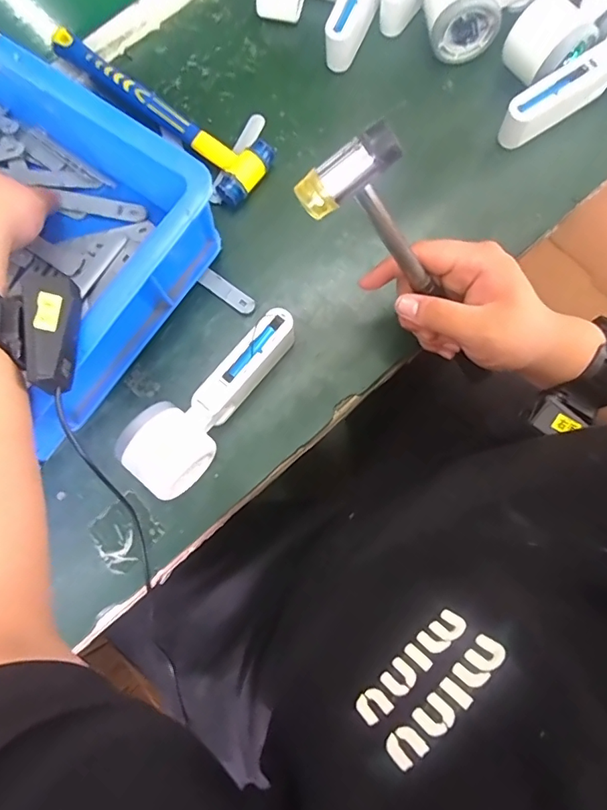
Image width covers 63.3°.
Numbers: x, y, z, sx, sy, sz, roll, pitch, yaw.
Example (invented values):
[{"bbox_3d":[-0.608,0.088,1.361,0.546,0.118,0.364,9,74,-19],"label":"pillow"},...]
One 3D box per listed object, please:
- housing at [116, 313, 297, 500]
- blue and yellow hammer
[{"bbox_3d":[-0.067,-0.005,0.389,0.061,0.045,0.165,41,83,10],"label":"housing"},{"bbox_3d":[-0.130,-0.276,0.454,0.243,0.027,0.057,42,83,11],"label":"blue and yellow hammer"}]

